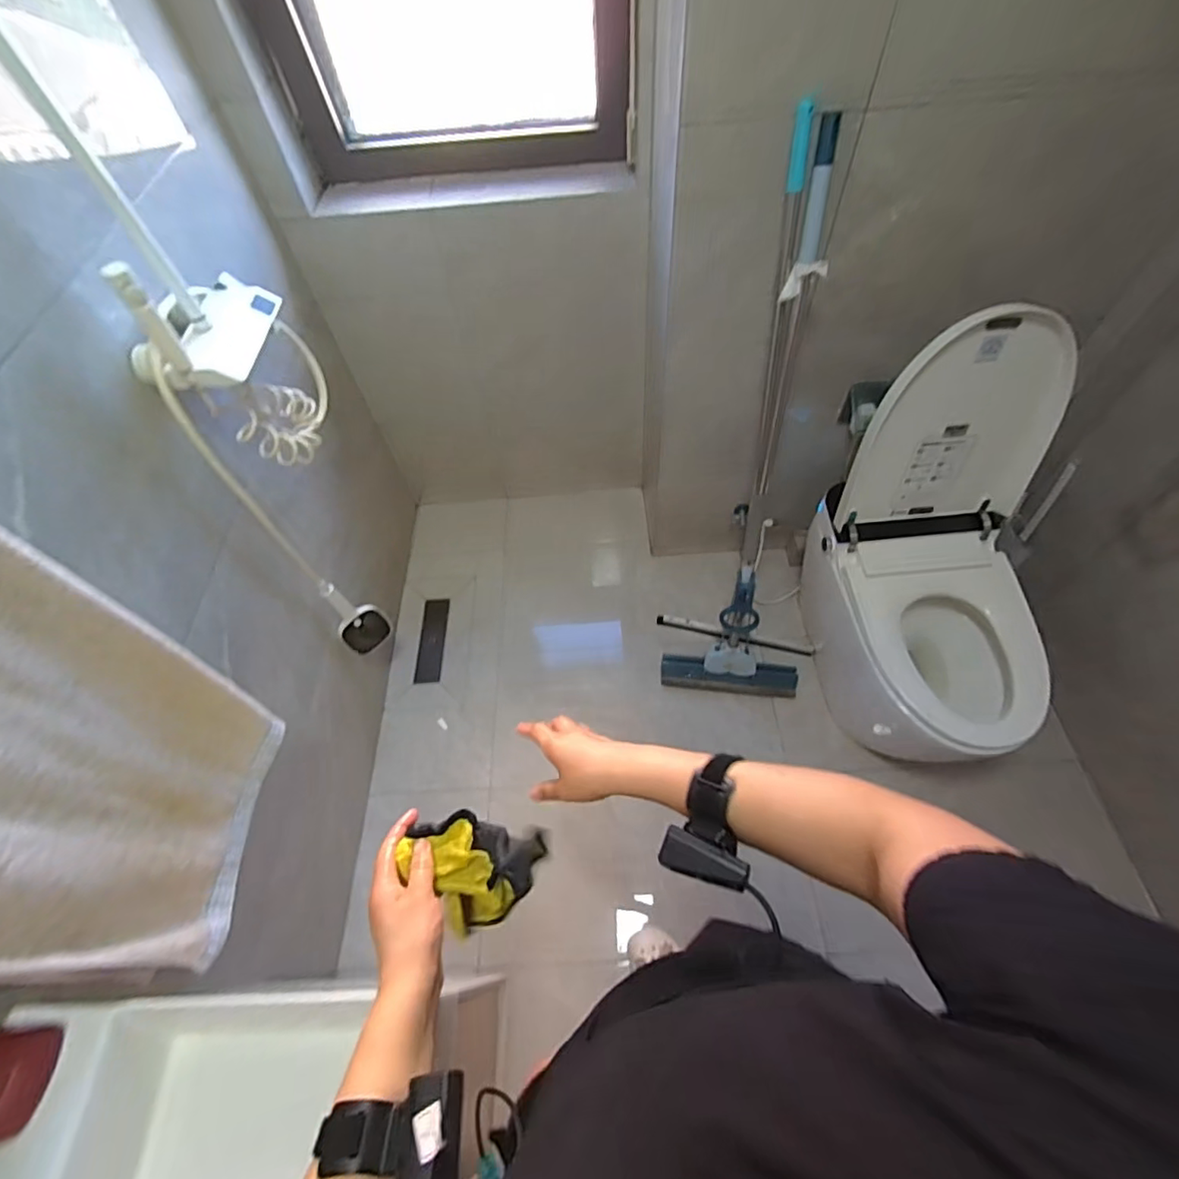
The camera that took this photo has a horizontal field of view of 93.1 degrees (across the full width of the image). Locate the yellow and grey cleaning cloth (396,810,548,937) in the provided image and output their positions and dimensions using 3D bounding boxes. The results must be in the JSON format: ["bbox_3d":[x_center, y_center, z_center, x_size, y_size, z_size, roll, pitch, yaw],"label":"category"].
[{"bbox_3d":[-0.108,0.282,0.585,0.118,0.136,0.093,-32,62,-14],"label":"yellow and grey cleaning cloth"}]

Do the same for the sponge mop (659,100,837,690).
[{"bbox_3d":[0.401,-0.258,1.271,0.356,1.238,0.149,6,34,8],"label":"sponge mop"}]

